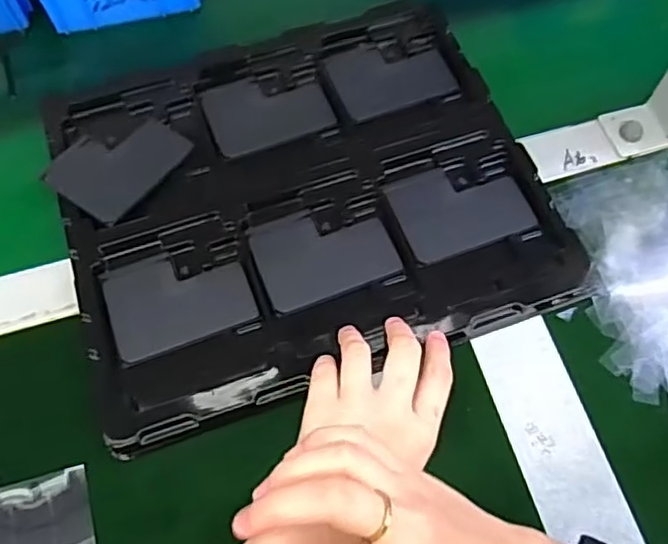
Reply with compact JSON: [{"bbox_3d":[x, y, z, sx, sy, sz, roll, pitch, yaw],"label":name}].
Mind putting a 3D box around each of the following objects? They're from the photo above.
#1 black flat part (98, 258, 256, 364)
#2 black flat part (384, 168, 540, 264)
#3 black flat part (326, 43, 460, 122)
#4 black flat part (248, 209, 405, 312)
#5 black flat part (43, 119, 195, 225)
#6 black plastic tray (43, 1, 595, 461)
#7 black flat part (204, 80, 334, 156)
[{"bbox_3d":[-0.101,0.017,0.420,0.089,0.004,0.063,-19,66,-9],"label":"black flat part"},{"bbox_3d":[0.087,-0.046,0.450,0.089,0.004,0.066,-20,66,-9],"label":"black flat part"},{"bbox_3d":[0.045,-0.159,0.512,0.089,0.004,0.072,-20,66,-9],"label":"black flat part"},{"bbox_3d":[-0.007,-0.014,0.434,0.089,0.004,0.067,-19,66,-9],"label":"black flat part"},{"bbox_3d":[-0.154,-0.080,0.462,0.065,0.005,0.090,33,62,8],"label":"black flat part"},{"bbox_3d":[-0.026,-0.061,0.455,0.321,0.020,0.282,-19,67,-10],"label":"black plastic tray"},{"bbox_3d":[-0.050,-0.124,0.490,0.089,0.004,0.067,-21,66,-10],"label":"black flat part"}]

